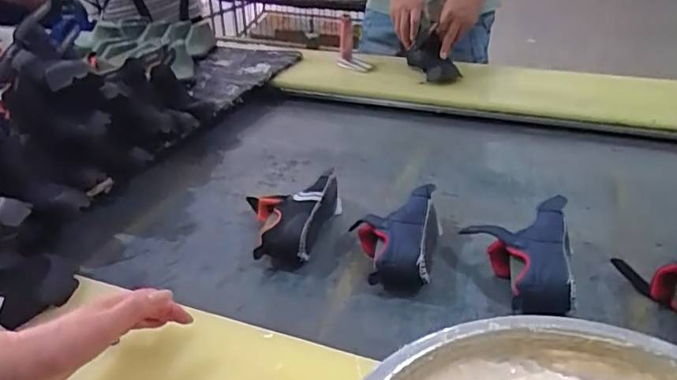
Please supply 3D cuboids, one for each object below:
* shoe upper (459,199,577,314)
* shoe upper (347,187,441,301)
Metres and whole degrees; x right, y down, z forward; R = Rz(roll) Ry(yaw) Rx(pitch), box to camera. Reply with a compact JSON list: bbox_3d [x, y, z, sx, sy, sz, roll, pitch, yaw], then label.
[{"bbox_3d":[0.220,0.086,0.681,0.125,0.068,0.174,5,31,11],"label":"shoe upper"},{"bbox_3d":[0.076,0.069,0.726,0.116,0.071,0.145,1,30,4],"label":"shoe upper"}]

